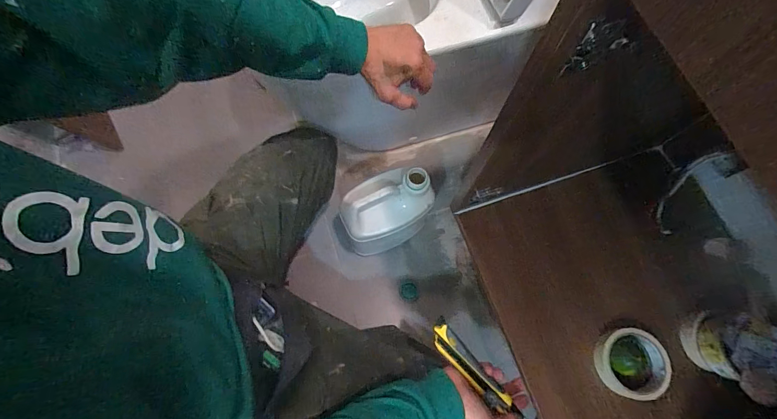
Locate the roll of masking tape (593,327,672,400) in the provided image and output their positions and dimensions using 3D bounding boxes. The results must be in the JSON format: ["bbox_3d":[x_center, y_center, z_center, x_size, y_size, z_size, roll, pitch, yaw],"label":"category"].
[{"bbox_3d":[0.355,0.224,0.523,0.096,0.023,0.093,0,72,0],"label":"roll of masking tape"}]

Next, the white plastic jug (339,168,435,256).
[{"bbox_3d":[-0.004,0.012,0.742,0.180,0.248,0.114,-17,72,-5],"label":"white plastic jug"}]

